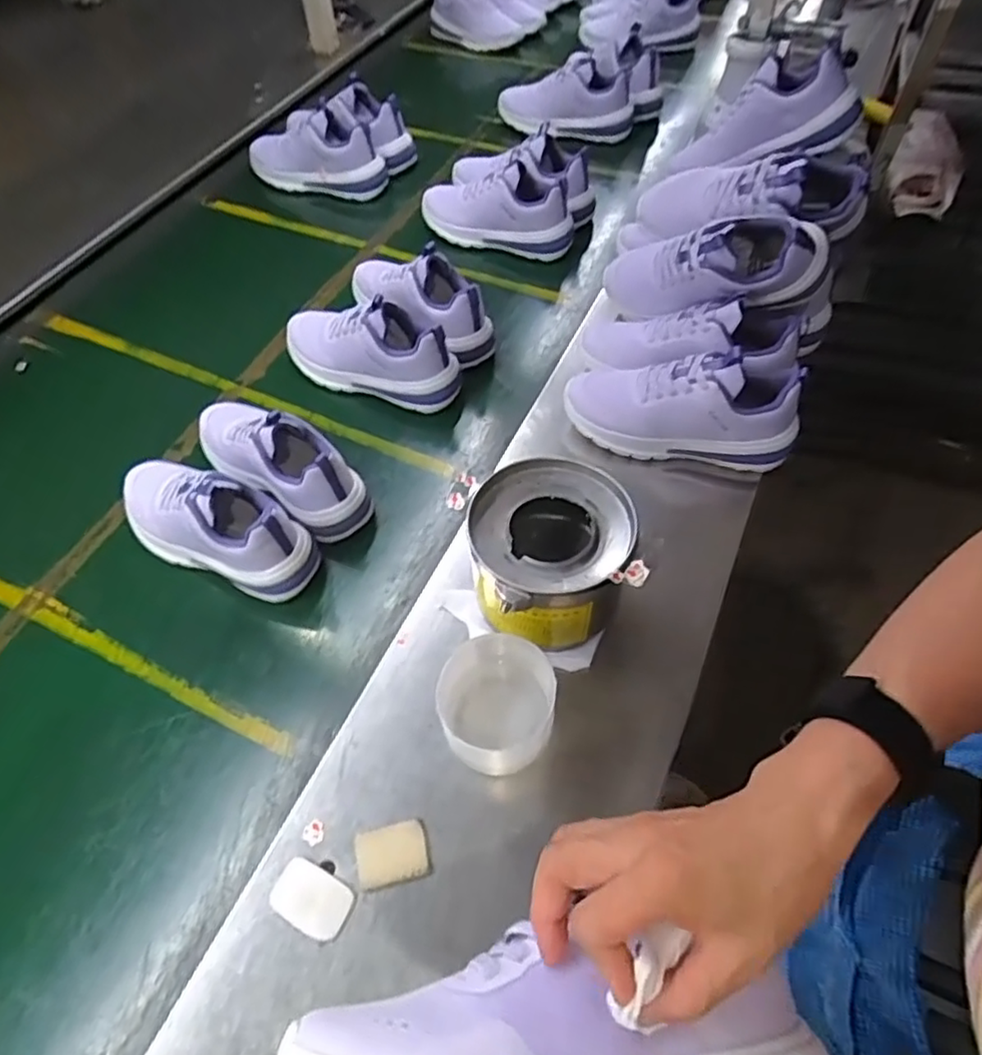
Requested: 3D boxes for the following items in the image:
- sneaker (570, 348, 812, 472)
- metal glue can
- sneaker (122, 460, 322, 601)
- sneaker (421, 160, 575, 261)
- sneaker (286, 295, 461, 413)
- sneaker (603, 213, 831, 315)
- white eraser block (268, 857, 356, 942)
[{"bbox_3d":[0.199,-0.133,0.704,0.239,0.114,0.088,6,55,20],"label":"sneaker"},{"bbox_3d":[0.052,0.029,0.591,0.134,0.115,0.138,-1,56,1],"label":"metal glue can"},{"bbox_3d":[-0.292,-0.019,0.678,0.238,0.105,0.104,19,59,14],"label":"sneaker"},{"bbox_3d":[0.007,-0.485,0.981,0.241,0.097,0.092,12,57,9],"label":"sneaker"},{"bbox_3d":[-0.152,-0.230,0.805,0.238,0.108,0.094,17,58,13],"label":"sneaker"},{"bbox_3d":[0.231,-0.288,0.725,0.244,0.095,0.085,9,51,43],"label":"sneaker"},{"bbox_3d":[-0.136,0.281,0.494,0.060,0.004,0.041,21,59,15],"label":"white eraser block"}]

